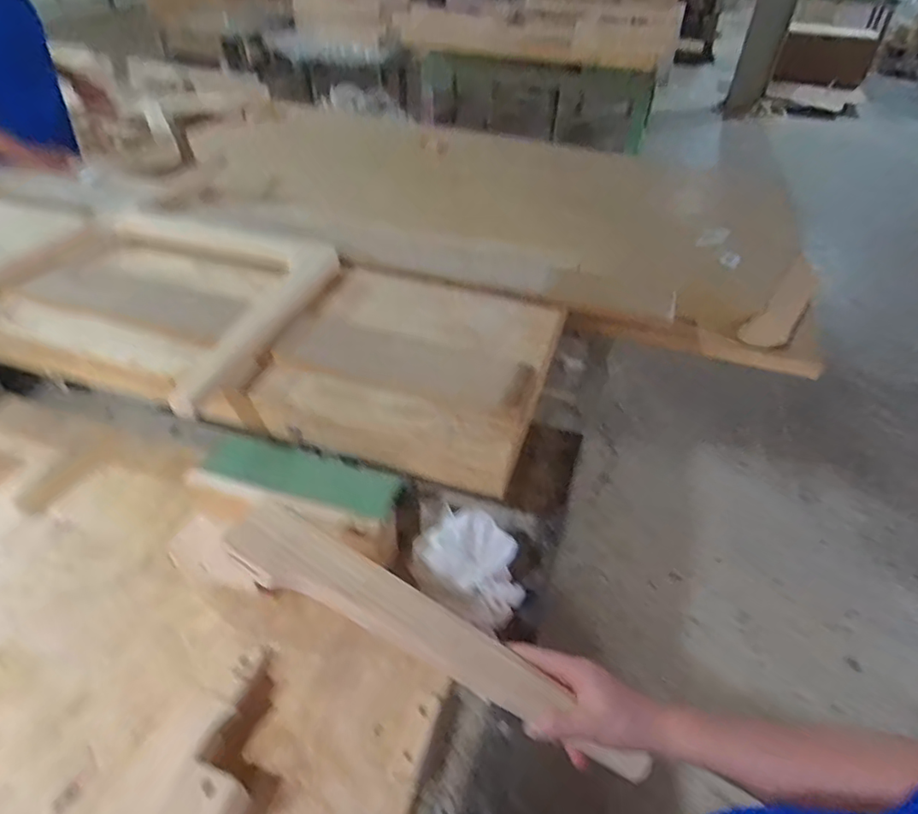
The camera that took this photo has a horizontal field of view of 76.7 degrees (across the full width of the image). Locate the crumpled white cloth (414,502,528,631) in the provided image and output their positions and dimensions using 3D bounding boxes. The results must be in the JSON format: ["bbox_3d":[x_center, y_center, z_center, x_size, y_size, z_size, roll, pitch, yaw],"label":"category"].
[{"bbox_3d":[0.017,0.189,0.735,0.144,0.080,0.087,31,49,29],"label":"crumpled white cloth"}]

